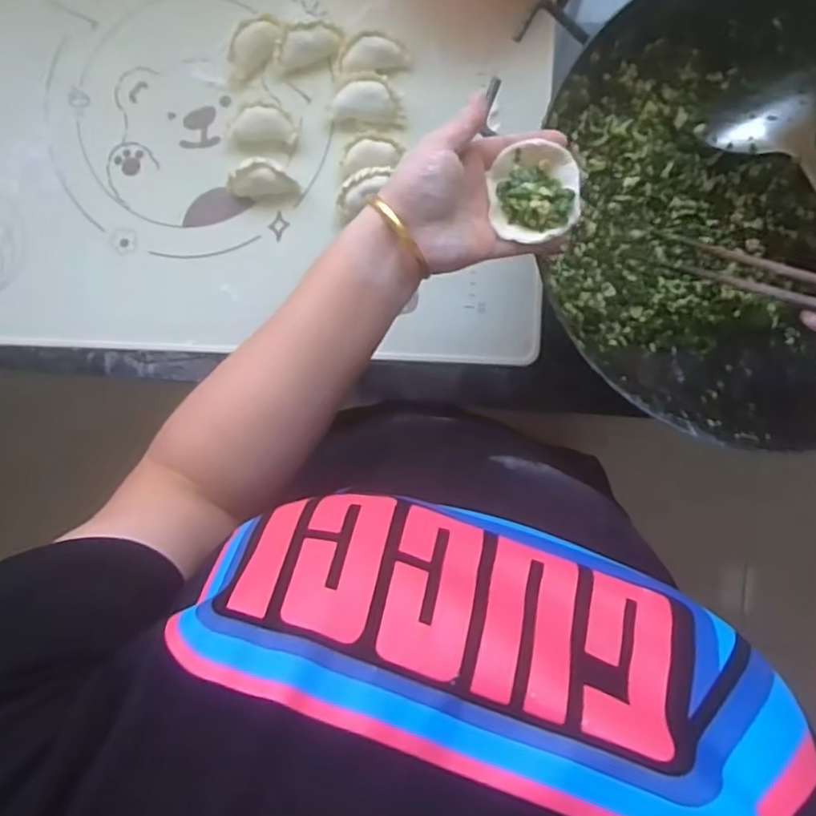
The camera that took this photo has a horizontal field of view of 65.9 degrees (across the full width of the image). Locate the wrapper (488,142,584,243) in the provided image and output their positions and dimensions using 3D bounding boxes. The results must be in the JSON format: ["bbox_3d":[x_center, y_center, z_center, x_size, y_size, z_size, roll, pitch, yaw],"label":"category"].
[{"bbox_3d":[0.082,-0.137,0.403,0.054,0.013,0.055,0,92,8],"label":"wrapper"}]

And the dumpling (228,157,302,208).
[{"bbox_3d":[-0.123,-0.194,0.539,0.058,0.028,0.031,14,94,8],"label":"dumpling"}]

